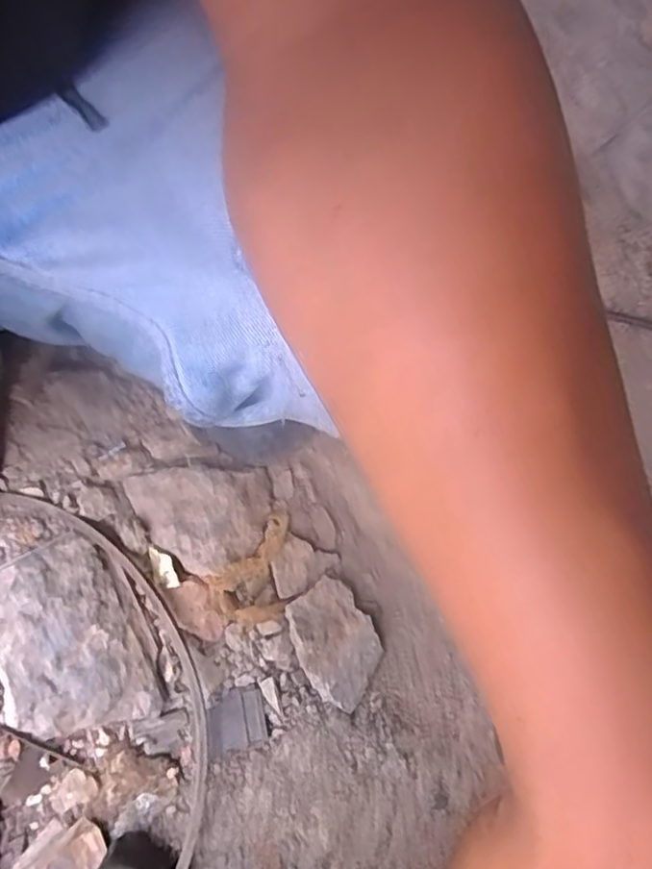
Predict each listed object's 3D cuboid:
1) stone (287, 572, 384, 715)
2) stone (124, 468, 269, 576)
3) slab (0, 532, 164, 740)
[{"bbox_3d":[0.008,0.175,0.544,0.065,0.025,0.098,-26,77,-8],"label":"stone"},{"bbox_3d":[-0.115,0.076,0.568,0.127,0.022,0.089,-2,75,-2],"label":"stone"},{"bbox_3d":[-0.224,0.174,0.554,0.121,0.021,0.158,-19,76,-7],"label":"slab"}]

